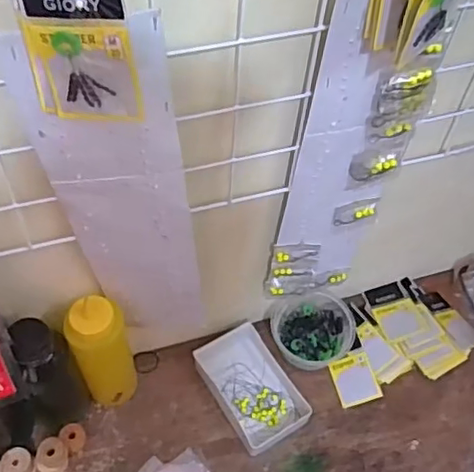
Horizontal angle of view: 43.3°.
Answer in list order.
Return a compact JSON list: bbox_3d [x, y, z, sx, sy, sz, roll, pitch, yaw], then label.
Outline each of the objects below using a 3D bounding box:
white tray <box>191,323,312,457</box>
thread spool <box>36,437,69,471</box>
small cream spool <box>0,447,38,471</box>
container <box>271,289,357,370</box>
[{"bbox_3d":[0.017,0.185,0.737,0.088,0.026,0.143,-27,61,-20],"label":"white tray"},{"bbox_3d":[-0.205,0.246,0.663,0.034,0.039,0.031,-36,65,-25],"label":"thread spool"},{"bbox_3d":[-0.241,0.257,0.660,0.034,0.038,0.034,2,55,-2],"label":"small cream spool"},{"bbox_3d":[0.096,0.119,0.764,0.099,0.043,0.094,2,55,-2],"label":"container"}]

